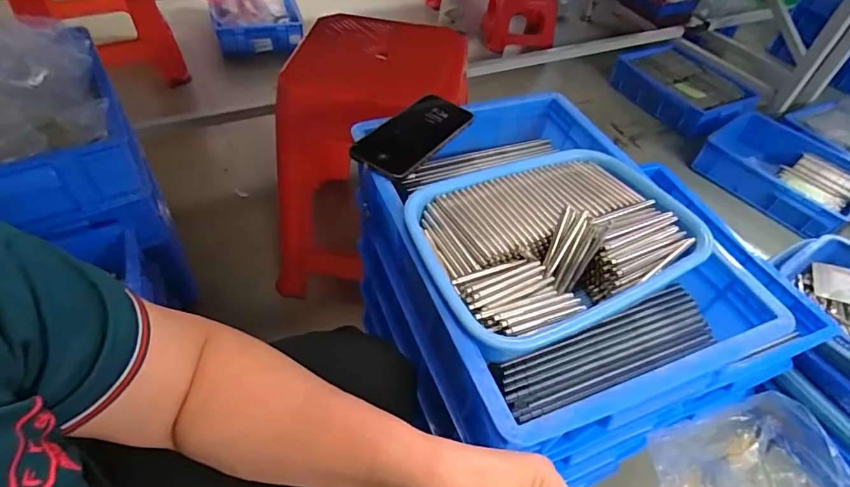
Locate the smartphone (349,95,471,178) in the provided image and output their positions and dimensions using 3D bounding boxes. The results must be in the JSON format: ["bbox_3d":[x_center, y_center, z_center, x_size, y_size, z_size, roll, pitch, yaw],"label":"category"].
[{"bbox_3d":[-0.014,-0.131,0.545,0.078,0.010,0.155,31,53,20],"label":"smartphone"}]

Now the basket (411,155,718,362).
[{"bbox_3d":[0.131,-0.006,0.480,0.291,0.067,0.201,-21,54,-21],"label":"basket"}]

